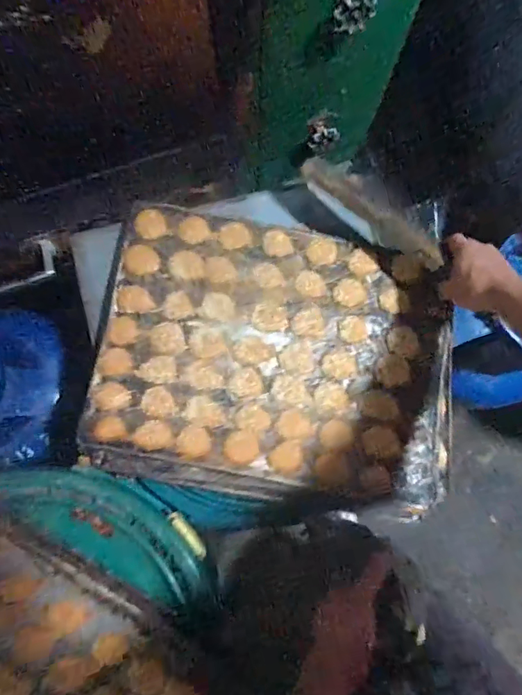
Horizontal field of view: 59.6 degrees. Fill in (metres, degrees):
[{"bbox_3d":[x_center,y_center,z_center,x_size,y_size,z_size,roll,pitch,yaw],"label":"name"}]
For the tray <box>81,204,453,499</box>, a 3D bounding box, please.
[{"bbox_3d":[0.015,0.004,0.588,0.423,0.034,0.327,10,79,1],"label":"tray"}]

